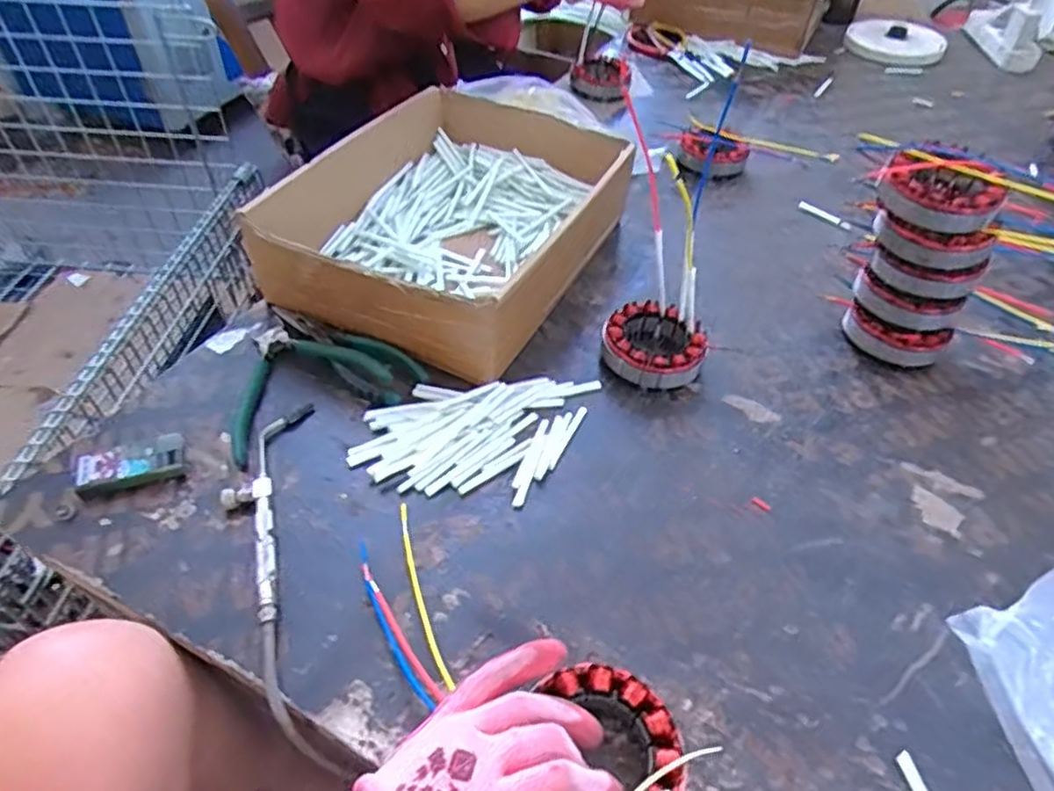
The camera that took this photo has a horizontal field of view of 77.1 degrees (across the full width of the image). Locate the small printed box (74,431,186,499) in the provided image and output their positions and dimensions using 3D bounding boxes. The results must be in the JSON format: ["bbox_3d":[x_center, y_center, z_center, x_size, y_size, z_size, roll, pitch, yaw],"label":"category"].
[{"bbox_3d":[-0.277,0.049,0.463,0.065,0.016,0.030,-13,48,-15],"label":"small printed box"}]

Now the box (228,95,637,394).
[{"bbox_3d":[-0.066,-0.170,0.630,0.249,0.090,0.326,22,49,17],"label":"box"}]

